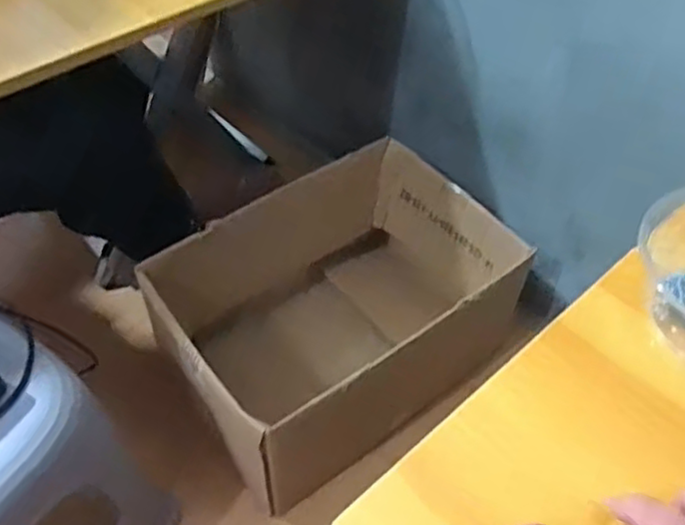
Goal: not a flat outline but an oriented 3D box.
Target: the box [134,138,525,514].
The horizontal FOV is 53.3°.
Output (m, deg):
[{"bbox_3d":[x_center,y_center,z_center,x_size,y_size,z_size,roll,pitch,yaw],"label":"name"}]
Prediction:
[{"bbox_3d":[-0.005,0.066,0.915,0.440,0.202,0.296,-30,56,-25],"label":"box"}]

